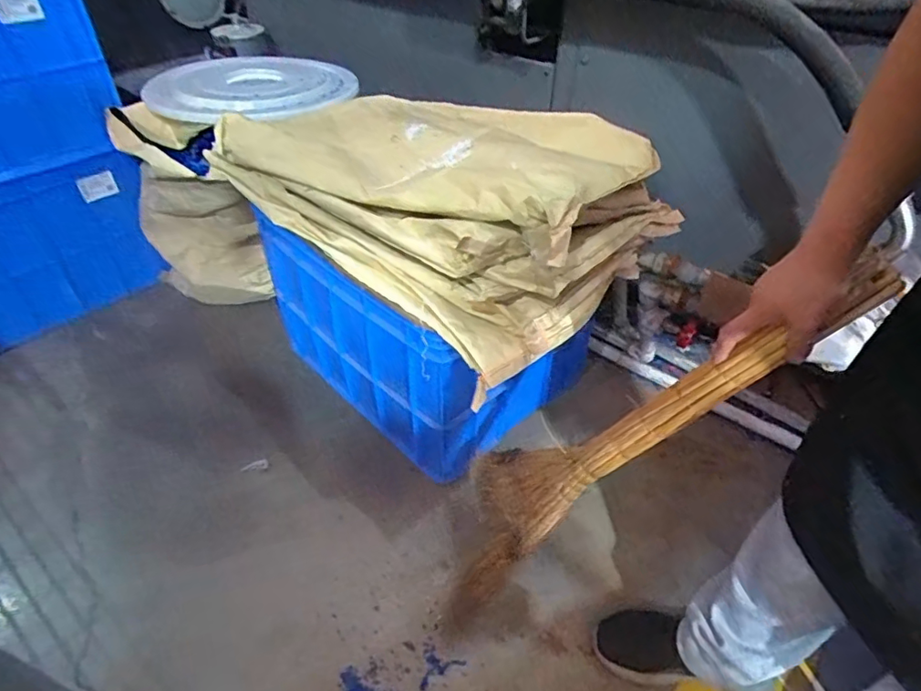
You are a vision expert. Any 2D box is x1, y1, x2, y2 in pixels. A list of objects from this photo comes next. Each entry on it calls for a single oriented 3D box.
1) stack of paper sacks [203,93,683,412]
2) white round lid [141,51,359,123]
[{"bbox_3d":[-0.039,-0.325,1.027,0.543,0.214,0.756,-33,52,-31],"label":"stack of paper sacks"},{"bbox_3d":[-0.507,-0.670,1.386,0.486,0.035,0.518,0,43,0],"label":"white round lid"}]

